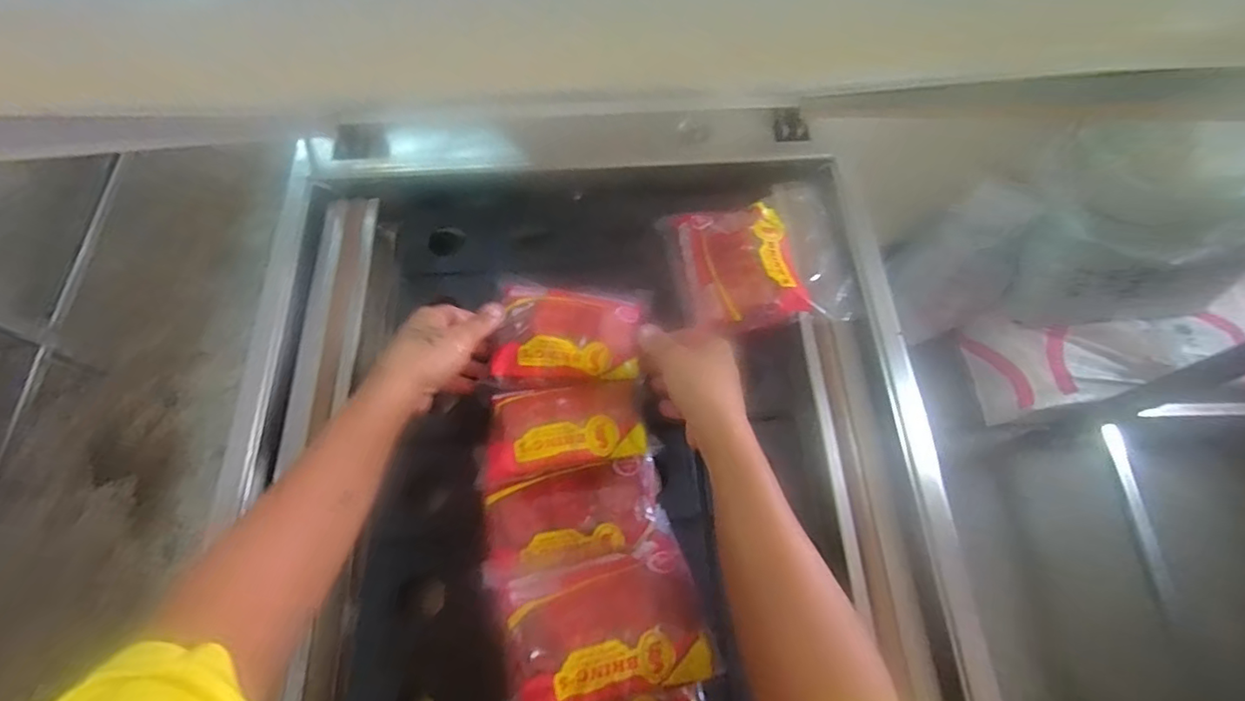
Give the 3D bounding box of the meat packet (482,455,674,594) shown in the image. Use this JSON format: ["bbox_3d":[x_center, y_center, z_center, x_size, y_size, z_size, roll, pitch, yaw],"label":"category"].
[{"bbox_3d":[-0.037,0.127,0.440,0.138,0.023,0.070,-15,67,-6],"label":"meat packet"}]

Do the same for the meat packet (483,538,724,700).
[{"bbox_3d":[-0.014,0.177,0.386,0.132,0.025,0.104,-9,37,-13],"label":"meat packet"}]

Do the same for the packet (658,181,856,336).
[{"bbox_3d":[0.127,-0.091,0.529,0.156,0.032,0.141,-10,67,-4],"label":"packet"}]

